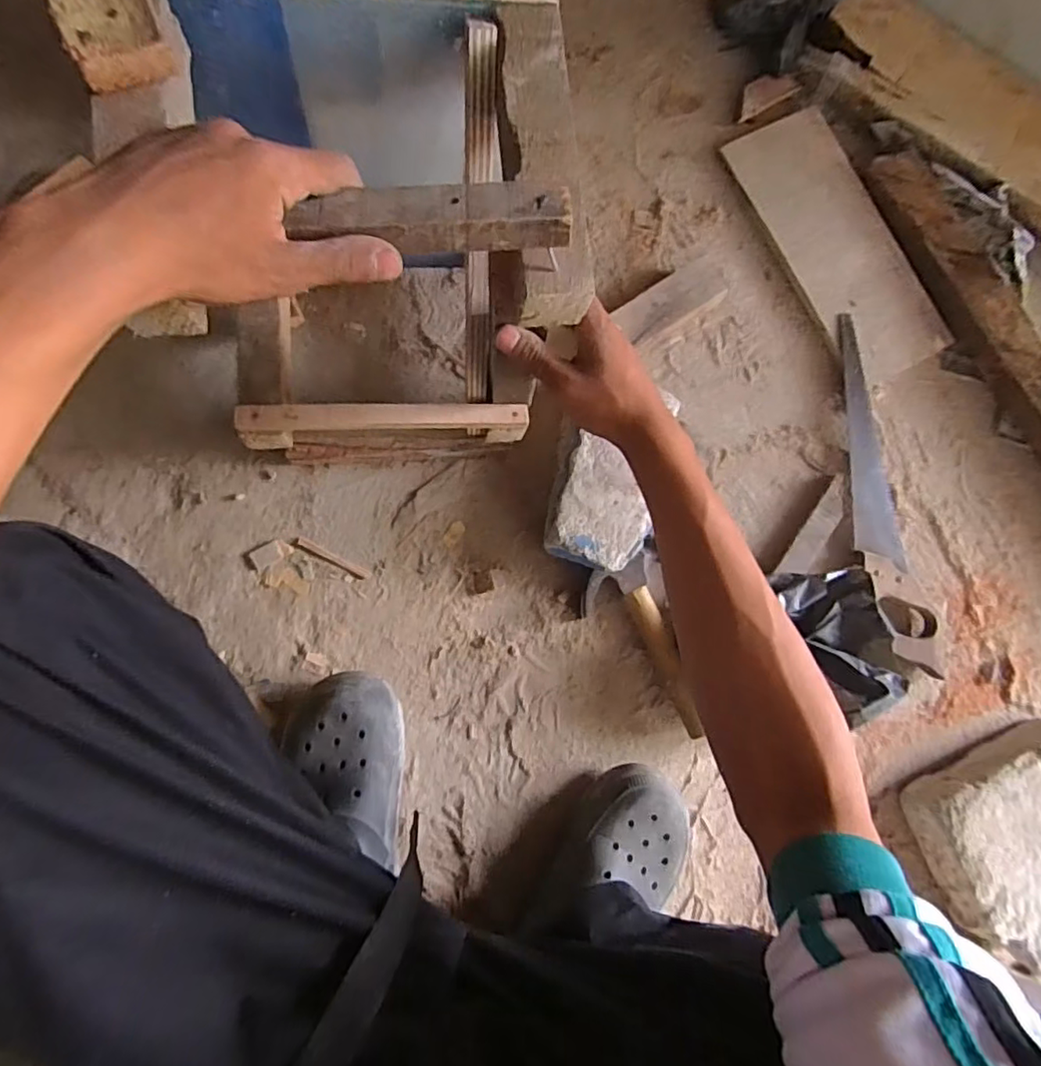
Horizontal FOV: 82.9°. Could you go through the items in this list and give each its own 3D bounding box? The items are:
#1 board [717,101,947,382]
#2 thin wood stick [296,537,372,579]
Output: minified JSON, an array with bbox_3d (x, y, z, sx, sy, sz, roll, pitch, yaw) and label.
[{"bbox_3d":[0.396,-0.361,0.743,0.142,0.025,0.349,-27,86,-8],"label":"board"},{"bbox_3d":[-0.201,0.028,0.633,0.086,0.004,0.009,27,81,-1],"label":"thin wood stick"}]

